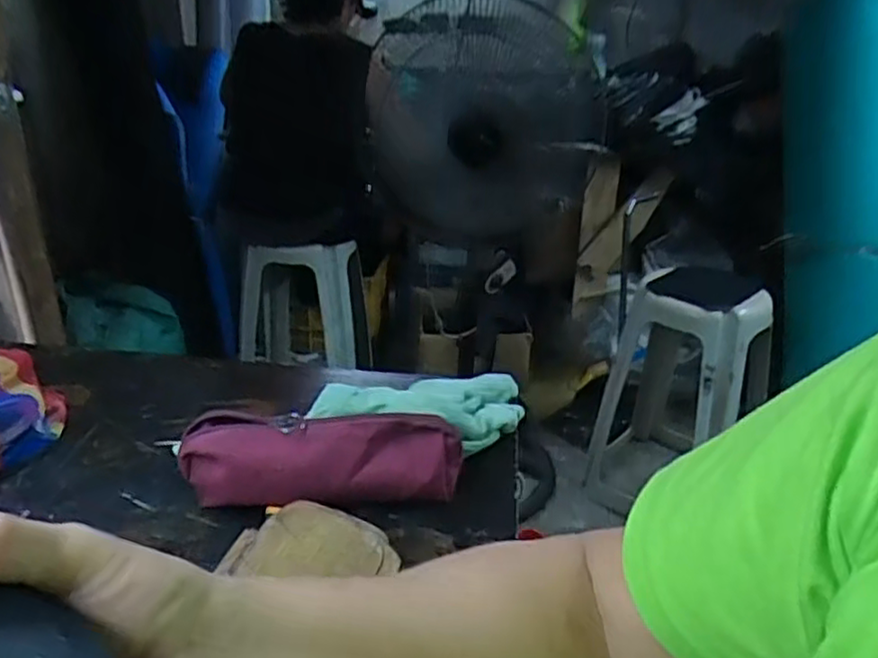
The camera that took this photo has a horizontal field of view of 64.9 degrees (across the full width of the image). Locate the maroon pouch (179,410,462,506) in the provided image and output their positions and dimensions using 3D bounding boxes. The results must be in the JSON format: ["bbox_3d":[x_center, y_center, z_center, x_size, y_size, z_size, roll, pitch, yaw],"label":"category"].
[{"bbox_3d":[-0.095,0.114,0.579,0.225,0.083,0.049,1,26,-6],"label":"maroon pouch"}]

